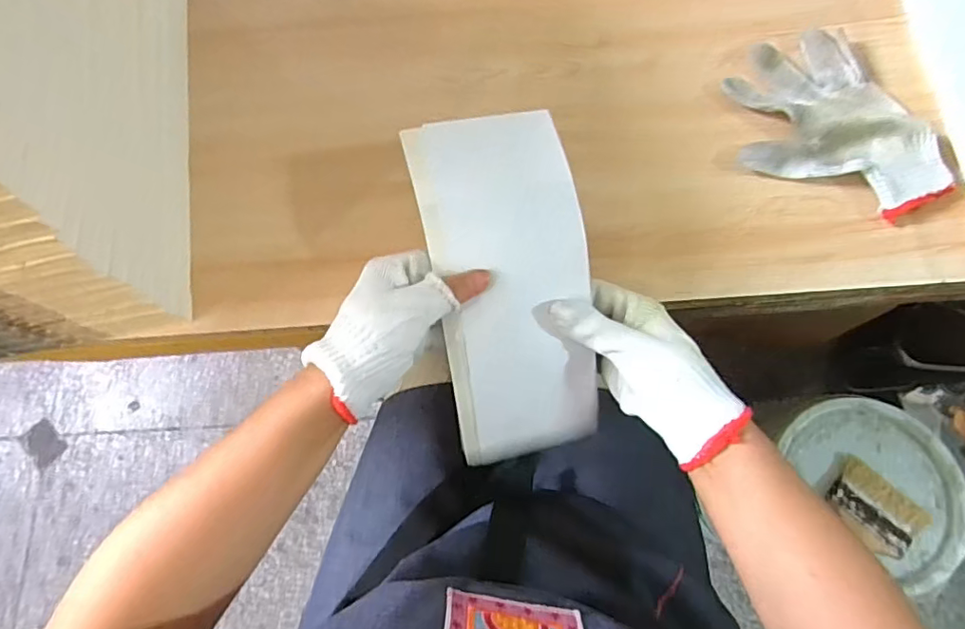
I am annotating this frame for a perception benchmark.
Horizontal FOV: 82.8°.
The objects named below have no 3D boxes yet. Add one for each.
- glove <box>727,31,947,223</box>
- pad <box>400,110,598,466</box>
[{"bbox_3d":[0.288,-0.156,0.461,0.139,0.030,0.183,-29,73,-7],"label":"glove"},{"bbox_3d":[0.021,-0.015,0.394,0.107,0.039,0.246,-8,101,0],"label":"pad"}]

